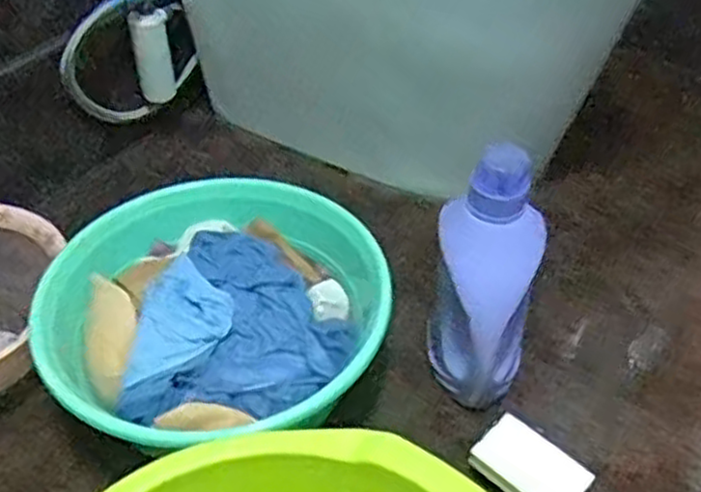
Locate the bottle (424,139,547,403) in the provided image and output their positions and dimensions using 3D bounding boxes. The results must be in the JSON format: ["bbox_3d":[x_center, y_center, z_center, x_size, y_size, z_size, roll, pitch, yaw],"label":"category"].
[{"bbox_3d":[0.142,0.050,0.807,0.104,0.305,0.118,11,45,11],"label":"bottle"}]

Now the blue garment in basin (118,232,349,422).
[{"bbox_3d":[-0.121,0.087,0.869,0.232,0.047,0.272,-1,42,-1],"label":"blue garment in basin"}]

